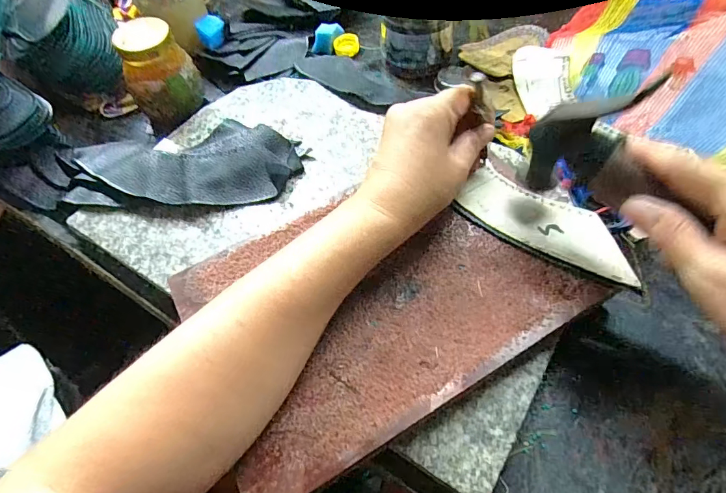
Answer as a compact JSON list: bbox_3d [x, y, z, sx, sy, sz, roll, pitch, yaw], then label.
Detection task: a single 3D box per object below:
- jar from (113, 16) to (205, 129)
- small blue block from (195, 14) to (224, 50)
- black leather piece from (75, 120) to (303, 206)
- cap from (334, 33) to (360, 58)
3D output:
[{"bbox_3d":[-0.211,-0.181,0.452,0.069,0.079,0.064,-2,57,4],"label":"jar"},{"bbox_3d":[-0.184,-0.261,0.528,0.031,0.023,0.038,-21,58,-8],"label":"small blue block"},{"bbox_3d":[-0.167,-0.077,0.402,0.210,0.019,0.090,-4,57,3],"label":"black leather piece"},{"bbox_3d":[-0.020,-0.247,0.534,0.033,0.013,0.033,-1,77,6],"label":"cap"}]

